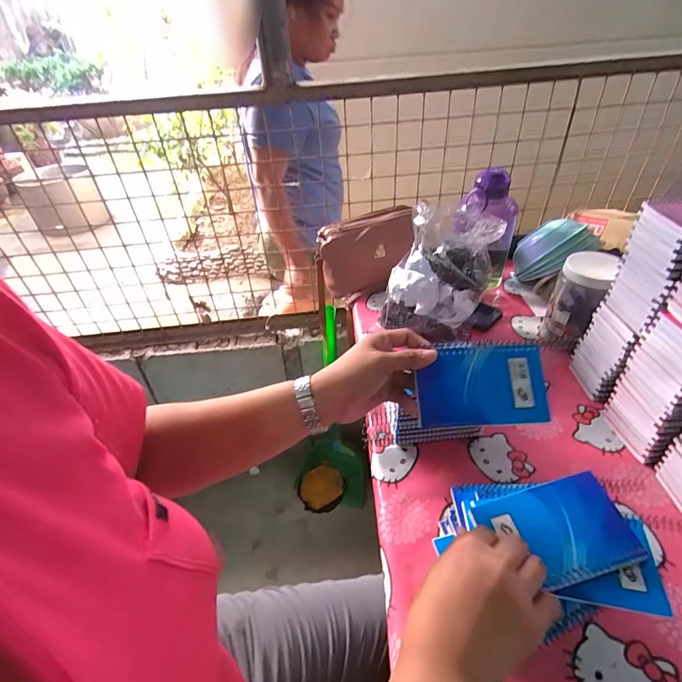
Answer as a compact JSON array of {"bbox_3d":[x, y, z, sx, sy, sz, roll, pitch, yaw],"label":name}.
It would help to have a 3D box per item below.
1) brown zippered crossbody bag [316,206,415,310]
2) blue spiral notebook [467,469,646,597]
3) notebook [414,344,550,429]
[{"bbox_3d":[0.057,-0.194,0.879,0.219,0.173,0.060,-13,14,8],"label":"brown zippered crossbody bag"},{"bbox_3d":[0.203,0.179,0.366,0.122,0.011,0.086,-21,49,4],"label":"blue spiral notebook"},{"bbox_3d":[0.143,0.044,0.393,0.131,0.010,0.082,-2,81,-1],"label":"notebook"}]

